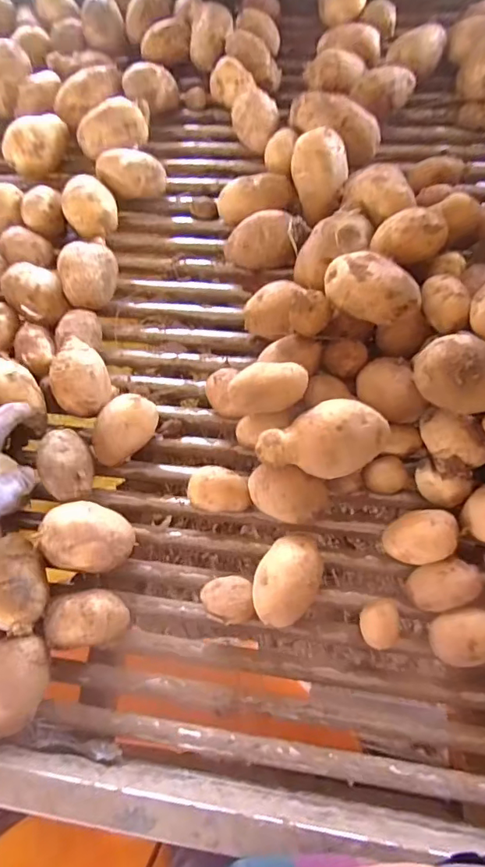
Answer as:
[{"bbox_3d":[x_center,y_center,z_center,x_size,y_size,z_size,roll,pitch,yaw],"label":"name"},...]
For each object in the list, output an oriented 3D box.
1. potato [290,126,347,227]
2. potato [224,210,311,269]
[{"bbox_3d":[0.083,-0.279,0.531,0.058,0.097,0.044,-3,25,32],"label":"potato"},{"bbox_3d":[0.025,-0.203,0.512,0.084,0.039,0.046,3,69,2],"label":"potato"}]

